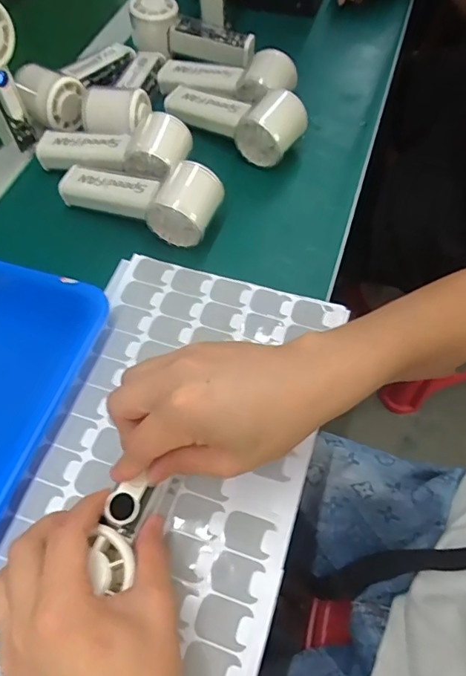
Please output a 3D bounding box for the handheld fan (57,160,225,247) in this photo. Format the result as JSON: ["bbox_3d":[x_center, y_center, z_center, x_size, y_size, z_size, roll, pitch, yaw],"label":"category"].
[{"bbox_3d":[-0.090,-0.136,0.451,0.152,0.057,0.053,19,61,13],"label":"handheld fan"}]

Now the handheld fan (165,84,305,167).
[{"bbox_3d":[-0.001,-0.238,0.512,0.167,0.066,0.056,30,64,19],"label":"handheld fan"}]

